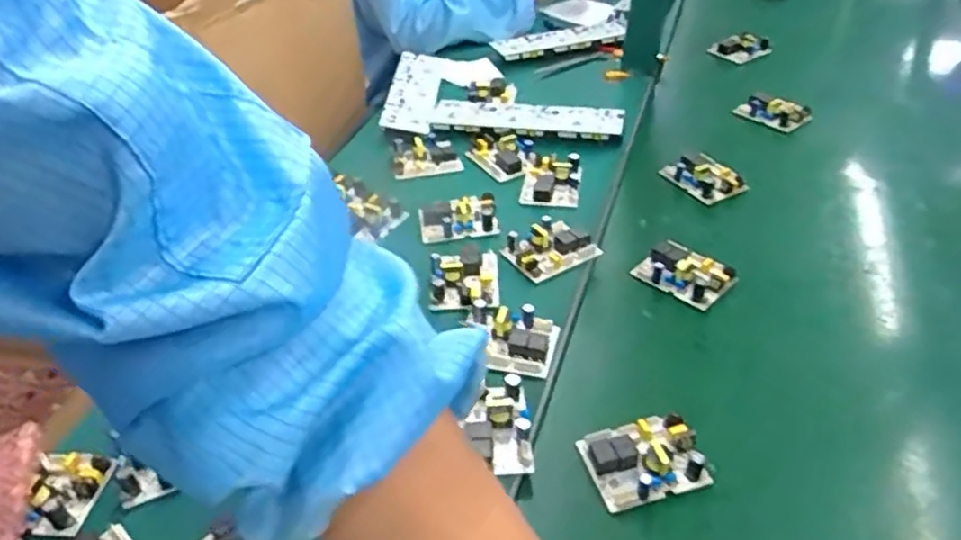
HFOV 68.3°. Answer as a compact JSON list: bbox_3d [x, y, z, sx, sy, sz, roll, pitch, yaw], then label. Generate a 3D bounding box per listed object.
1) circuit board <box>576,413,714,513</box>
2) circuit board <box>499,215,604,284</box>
[{"bbox_3d":[0.119,0.139,0.516,0.077,0.033,0.060,-12,39,-14],"label":"circuit board"},{"bbox_3d":[0.065,-0.022,0.694,0.077,0.021,0.067,-21,42,-24],"label":"circuit board"}]

